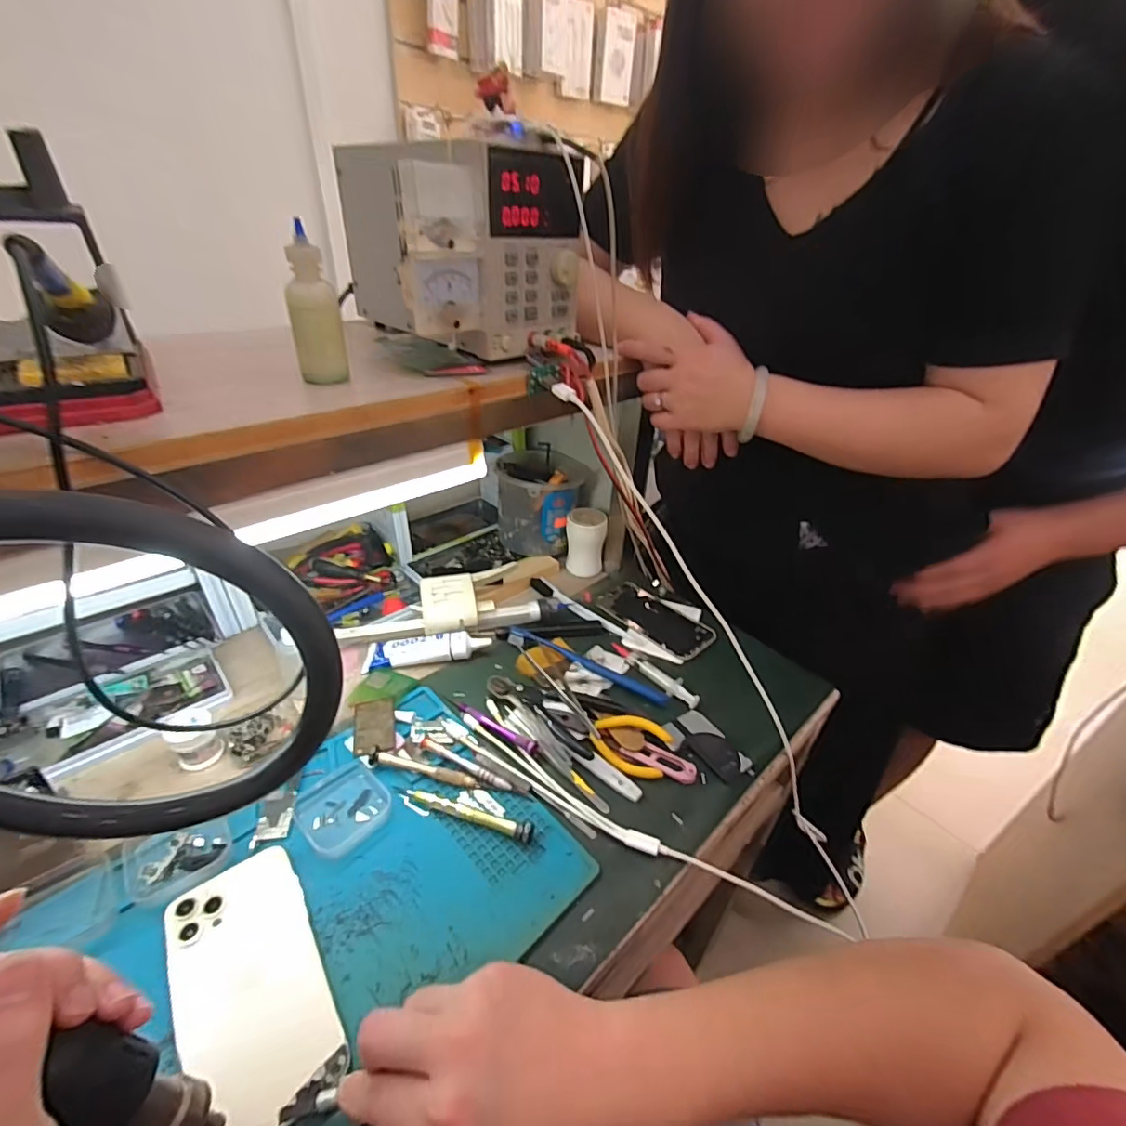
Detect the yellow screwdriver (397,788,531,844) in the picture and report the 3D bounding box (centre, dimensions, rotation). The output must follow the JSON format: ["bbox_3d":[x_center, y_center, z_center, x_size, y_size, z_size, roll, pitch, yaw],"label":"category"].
[{"bbox_3d":[-0.082,0.202,0.429,0.119,0.013,0.015,14,35,15],"label":"yellow screwdriver"}]

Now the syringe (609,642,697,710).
[{"bbox_3d":[0.099,0.118,0.572,0.019,0.007,0.118,-22,42,-33],"label":"syringe"}]

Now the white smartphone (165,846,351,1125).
[{"bbox_3d":[-0.196,0.259,0.327,0.077,0.014,0.157,-22,40,-32],"label":"white smartphone"}]

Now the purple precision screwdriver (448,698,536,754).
[{"bbox_3d":[-0.069,0.154,0.504,0.107,0.011,0.013,23,39,27],"label":"purple precision screwdriver"}]

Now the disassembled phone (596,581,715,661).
[{"bbox_3d":[0.113,0.069,0.653,0.074,0.008,0.147,-23,42,-34],"label":"disassembled phone"}]

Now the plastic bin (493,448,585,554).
[{"bbox_3d":[-0.033,-0.078,0.746,0.112,0.130,0.112,12,35,13],"label":"plastic bin"}]

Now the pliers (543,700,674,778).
[{"bbox_3d":[0.037,0.163,0.492,0.123,0.011,0.056,11,35,11],"label":"pliers"}]

